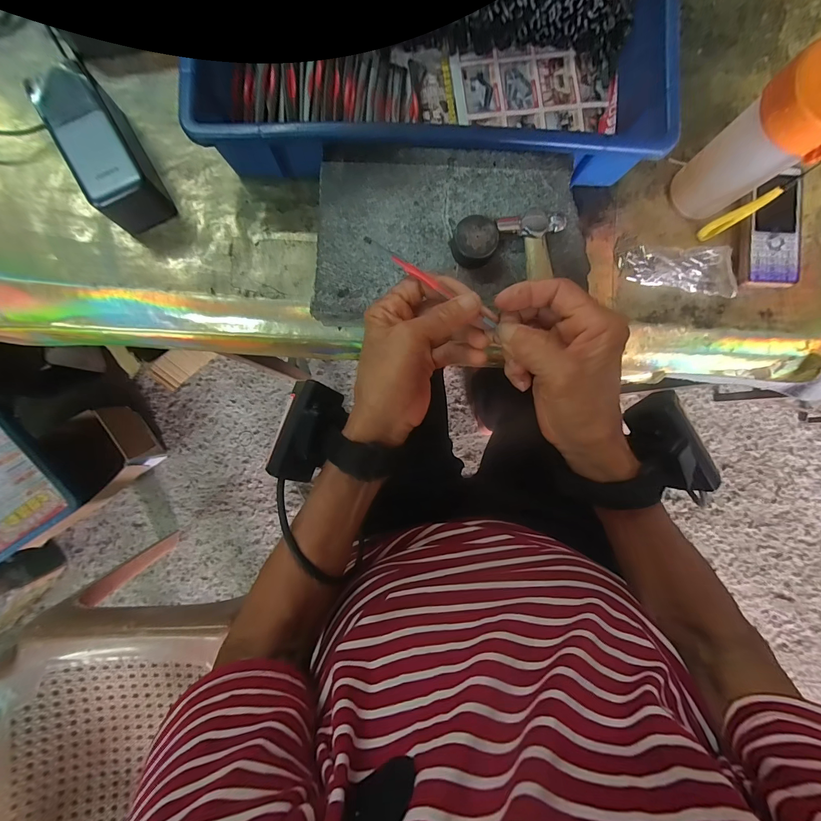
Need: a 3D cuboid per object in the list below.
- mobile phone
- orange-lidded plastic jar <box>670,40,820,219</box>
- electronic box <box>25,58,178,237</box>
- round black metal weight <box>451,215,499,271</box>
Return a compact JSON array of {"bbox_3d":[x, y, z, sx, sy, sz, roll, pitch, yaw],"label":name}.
[{"bbox_3d":[0.379,-0.190,0.369,0.051,0.017,0.121,2,90,-2],"label":"mobile phone"},{"bbox_3d":[0.300,-0.230,0.309,0.063,0.141,0.070,-41,92,-2],"label":"orange-lidded plastic jar"},{"bbox_3d":[-0.281,-0.240,0.329,0.052,0.049,0.124,-29,91,-2],"label":"electronic box"},{"bbox_3d":[0.055,-0.146,0.305,0.036,0.022,0.035,0,90,-2],"label":"round black metal weight"}]

